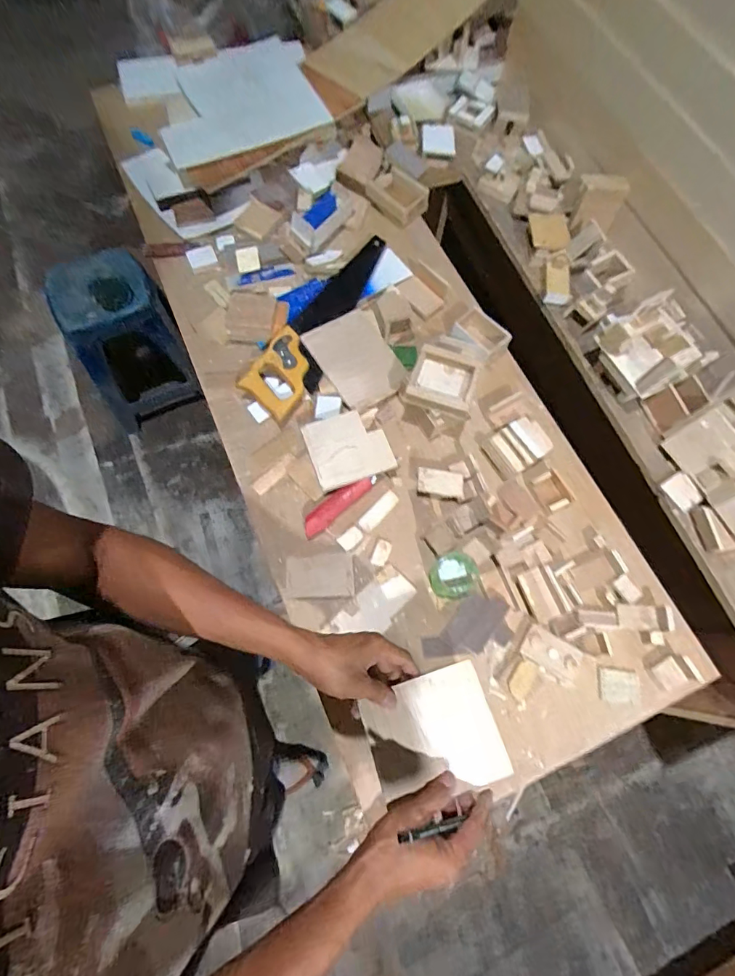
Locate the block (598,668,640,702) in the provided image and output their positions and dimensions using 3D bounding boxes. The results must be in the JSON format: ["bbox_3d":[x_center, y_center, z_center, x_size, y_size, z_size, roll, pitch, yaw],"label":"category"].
[{"bbox_3d":[0.351,0.276,0.625,0.057,0.005,0.043,6,73,1],"label":"block"}]

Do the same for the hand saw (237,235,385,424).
[{"bbox_3d":[-0.076,-0.290,0.784,0.102,0.045,0.376,30,72,9],"label":"hand saw"}]

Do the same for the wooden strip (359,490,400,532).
[{"bbox_3d":[0.020,0.036,0.698,0.024,0.004,0.075,43,77,11],"label":"wooden strip"}]

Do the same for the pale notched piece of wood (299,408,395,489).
[{"bbox_3d":[-0.030,-0.063,0.683,0.116,0.012,0.110,-20,72,-3],"label":"pale notched piece of wood"}]

